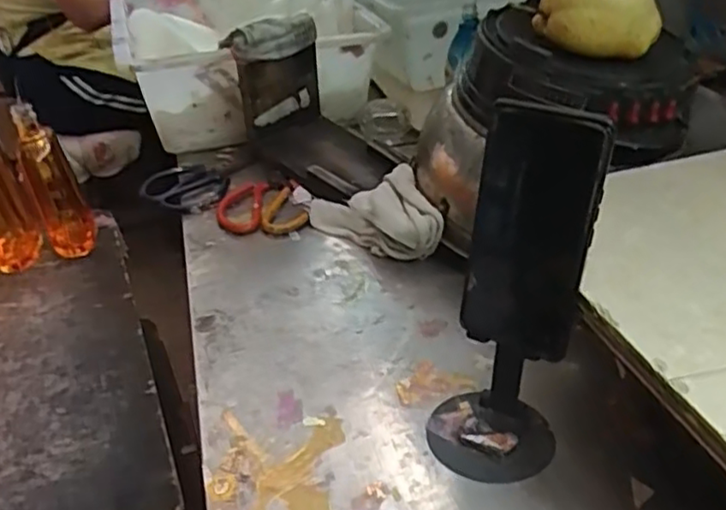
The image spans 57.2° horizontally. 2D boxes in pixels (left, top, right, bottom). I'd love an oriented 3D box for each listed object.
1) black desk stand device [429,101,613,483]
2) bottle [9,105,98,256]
[{"bbox_3d":[0.097,0.033,0.442,0.094,0.235,0.095,8,35,17],"label":"black desk stand device"},{"bbox_3d":[-0.398,-0.098,0.860,0.057,0.205,0.072,-21,36,-19],"label":"bottle"}]

